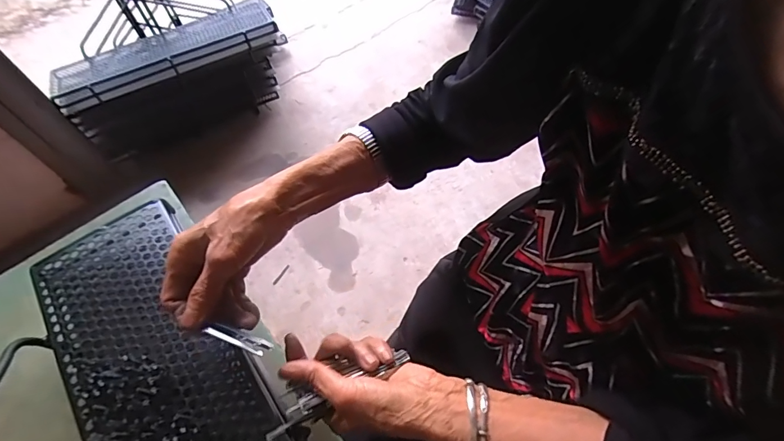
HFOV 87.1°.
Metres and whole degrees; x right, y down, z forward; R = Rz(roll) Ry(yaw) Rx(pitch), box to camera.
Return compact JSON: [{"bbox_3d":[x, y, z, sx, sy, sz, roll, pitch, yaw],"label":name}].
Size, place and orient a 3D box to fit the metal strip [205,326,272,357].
[{"bbox_3d":[-0.124,0.096,0.331,0.055,0.008,0.012,18,62,0],"label":"metal strip"}]

